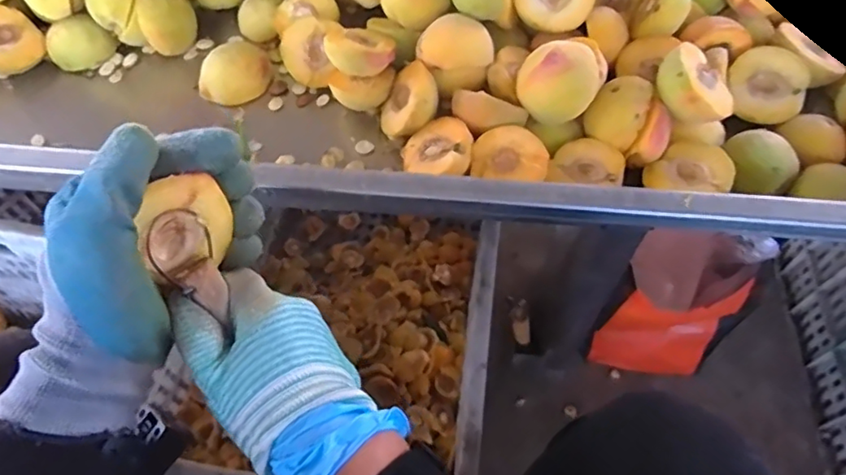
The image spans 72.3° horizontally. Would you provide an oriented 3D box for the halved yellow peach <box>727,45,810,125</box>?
[{"bbox_3d":[0.280,-0.122,0.476,0.058,0.028,0.060,-1,86,15],"label":"halved yellow peach"}]

